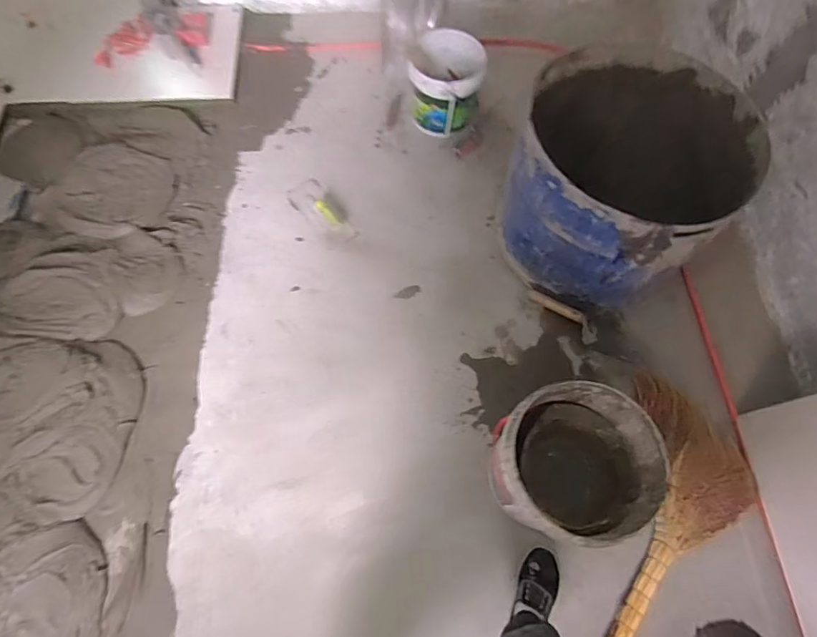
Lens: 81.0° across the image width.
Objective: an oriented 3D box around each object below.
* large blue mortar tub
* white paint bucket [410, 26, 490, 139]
[{"bbox_3d":[0.550,-0.378,1.312,0.552,0.437,0.551,1,66,-1],"label":"large blue mortar tub"},{"bbox_3d":[0.121,-0.781,1.609,0.245,0.218,0.263,1,66,-1],"label":"white paint bucket"}]

